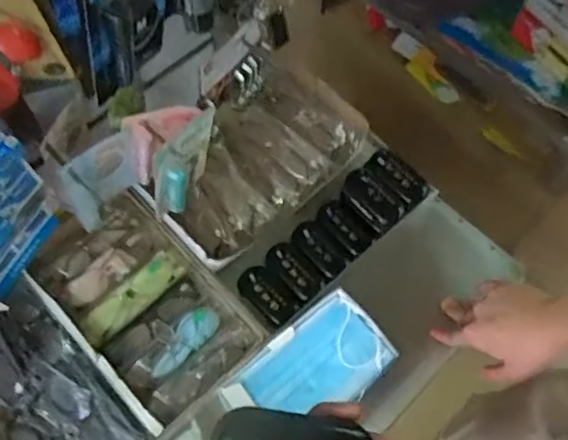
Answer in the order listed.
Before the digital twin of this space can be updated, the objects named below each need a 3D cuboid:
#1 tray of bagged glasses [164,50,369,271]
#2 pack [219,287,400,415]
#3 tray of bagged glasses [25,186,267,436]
[{"bbox_3d":[-0.041,-0.074,0.793,0.163,0.069,0.284,39,70,16],"label":"tray of bagged glasses"},{"bbox_3d":[0.033,0.165,0.659,0.174,0.018,0.105,-40,72,-18],"label":"pack"},{"bbox_3d":[-0.170,0.097,0.717,0.156,0.063,0.273,-40,71,-18],"label":"tray of bagged glasses"}]

